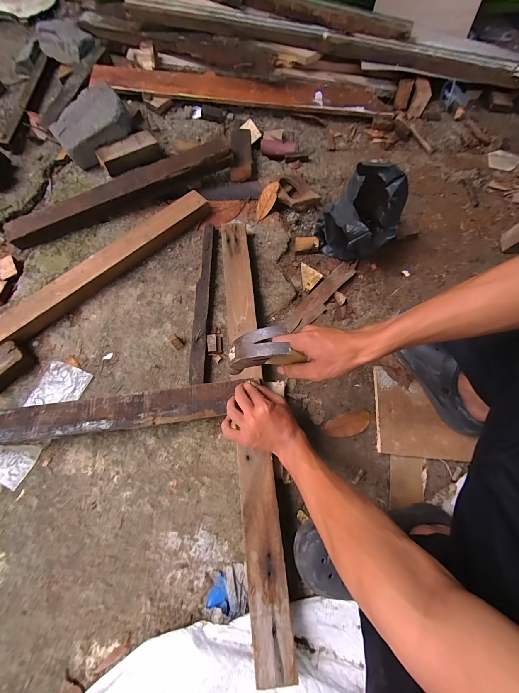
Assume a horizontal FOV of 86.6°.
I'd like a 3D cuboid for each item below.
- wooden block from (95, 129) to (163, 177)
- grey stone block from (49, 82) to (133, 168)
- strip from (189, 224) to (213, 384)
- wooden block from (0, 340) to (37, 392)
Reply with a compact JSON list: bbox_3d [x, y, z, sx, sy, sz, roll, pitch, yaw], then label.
[{"bbox_3d":[-0.352,-0.524,0.748,0.162,0.043,0.065,-34,77,-11],"label":"wooden block"},{"bbox_3d":[-0.442,-0.579,0.738,0.190,0.104,0.117,-40,78,-12],"label":"grey stone block"},{"bbox_3d":[-0.127,-0.108,0.616,0.031,0.029,0.385,1,73,-2],"label":"strip"},{"bbox_3d":[-0.516,0.040,0.557,0.100,0.040,0.064,-41,78,-13],"label":"wooden block"}]

